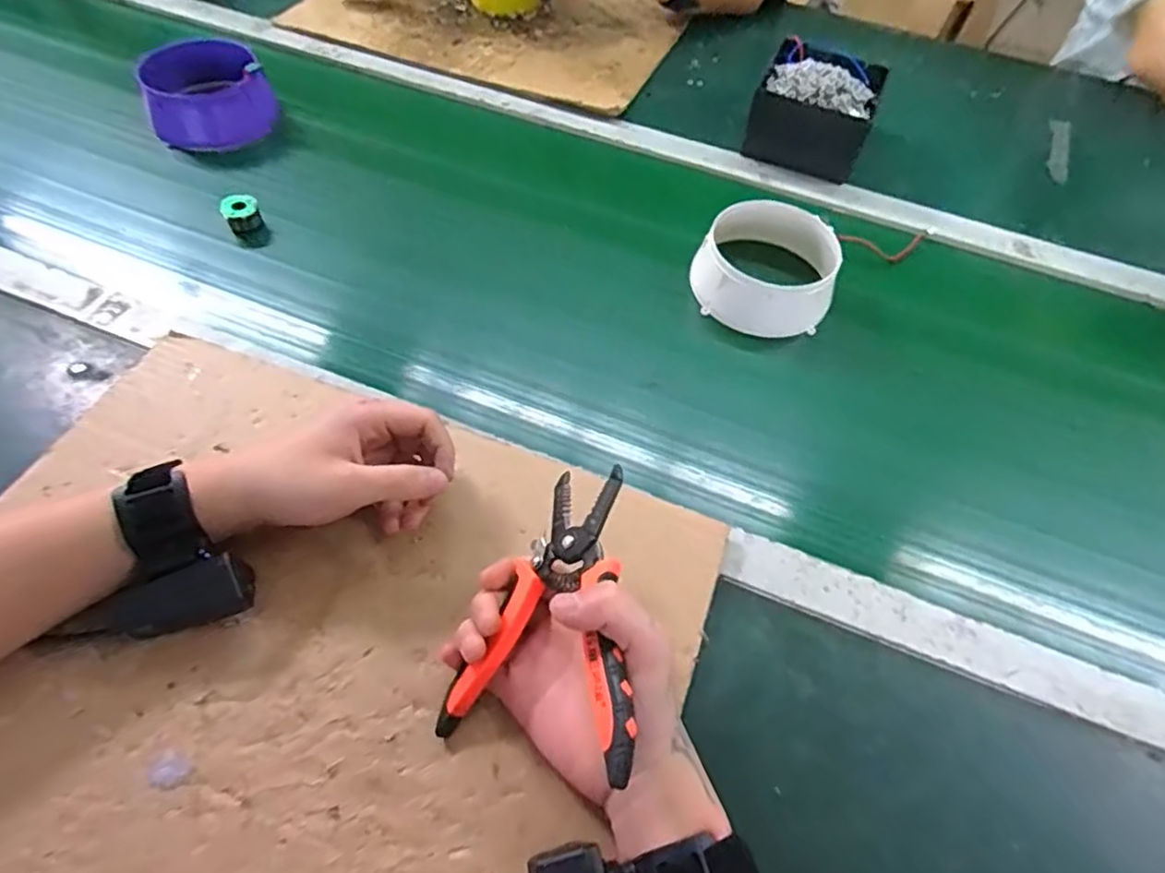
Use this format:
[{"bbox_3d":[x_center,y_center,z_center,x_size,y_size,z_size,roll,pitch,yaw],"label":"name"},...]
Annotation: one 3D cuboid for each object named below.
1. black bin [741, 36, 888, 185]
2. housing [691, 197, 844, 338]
[{"bbox_3d":[0.246,-0.349,0.716,0.121,0.075,0.128,19,56,10],"label":"black bin"},{"bbox_3d":[0.165,-0.151,0.597,0.118,0.065,0.102,23,57,13],"label":"housing"}]

